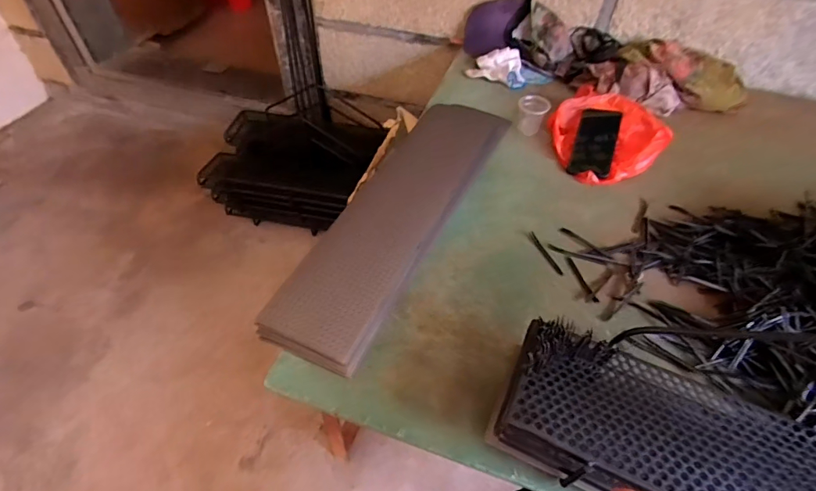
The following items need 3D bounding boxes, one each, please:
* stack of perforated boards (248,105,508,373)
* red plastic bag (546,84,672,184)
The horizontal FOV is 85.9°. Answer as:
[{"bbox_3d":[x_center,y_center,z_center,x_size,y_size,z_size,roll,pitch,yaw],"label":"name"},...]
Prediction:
[{"bbox_3d":[-0.004,-0.078,0.749,0.166,0.029,0.622,20,51,15],"label":"stack of perforated boards"},{"bbox_3d":[0.382,-0.224,0.855,0.200,0.061,0.238,0,48,-2],"label":"red plastic bag"}]

